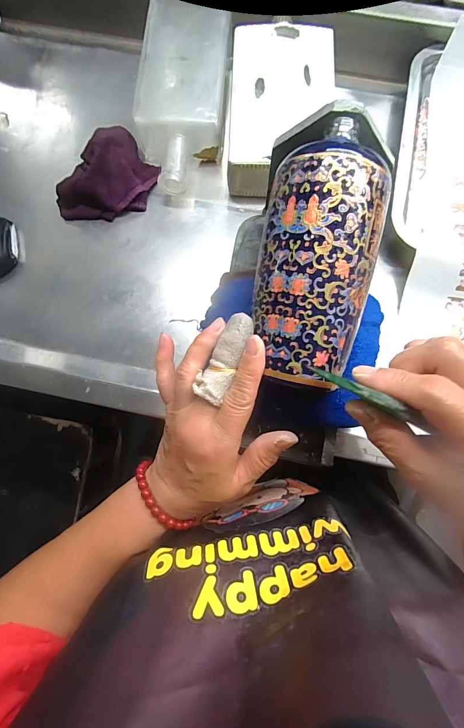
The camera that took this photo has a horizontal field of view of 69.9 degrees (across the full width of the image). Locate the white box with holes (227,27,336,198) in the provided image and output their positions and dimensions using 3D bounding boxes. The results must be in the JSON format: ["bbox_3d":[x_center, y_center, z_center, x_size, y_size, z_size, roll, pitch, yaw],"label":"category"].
[{"bbox_3d":[0.053,-0.268,0.356,0.104,0.048,0.181,2,83,2],"label":"white box with holes"}]

